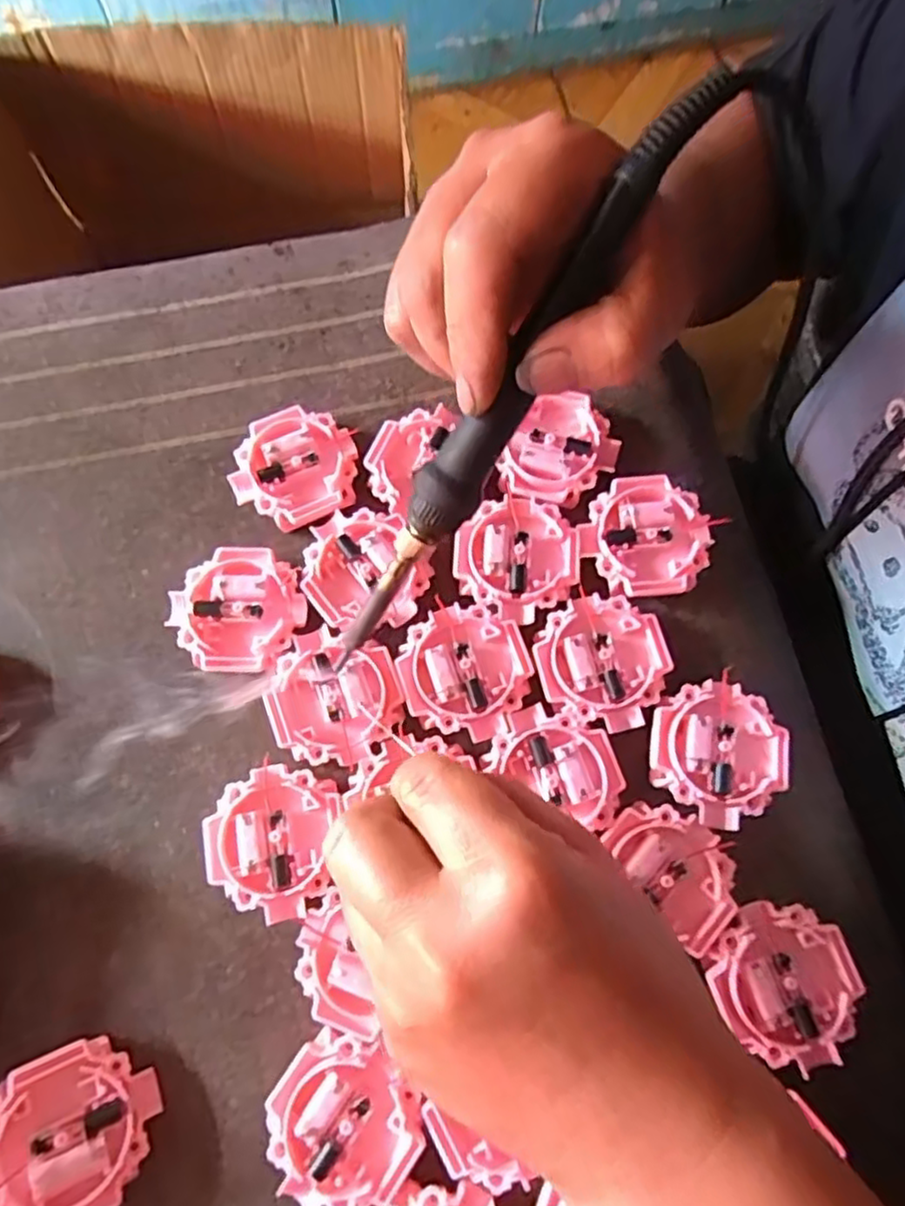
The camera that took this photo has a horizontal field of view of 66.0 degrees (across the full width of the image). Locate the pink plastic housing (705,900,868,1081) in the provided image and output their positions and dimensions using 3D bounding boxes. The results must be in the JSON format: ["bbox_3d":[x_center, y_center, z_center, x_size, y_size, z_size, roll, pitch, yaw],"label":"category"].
[{"bbox_3d":[0.122,0.137,0.254,0.047,0.010,0.051,0,75,0],"label":"pink plastic housing"}]

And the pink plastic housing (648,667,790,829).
[{"bbox_3d":[0.105,0.057,0.273,0.051,0.008,0.050,0,73,1],"label":"pink plastic housing"}]

